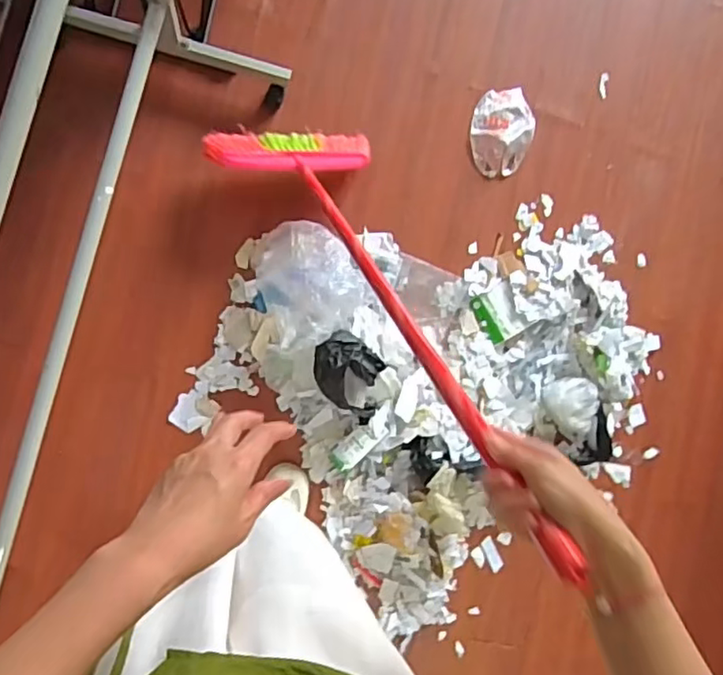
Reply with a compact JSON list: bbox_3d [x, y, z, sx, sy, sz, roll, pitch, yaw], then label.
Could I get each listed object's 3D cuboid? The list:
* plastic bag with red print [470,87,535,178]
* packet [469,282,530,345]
[{"bbox_3d":[0.306,-0.448,1.351,0.129,0.033,0.196,13,87,-7],"label":"plastic bag with red print"},{"bbox_3d":[0.295,-0.052,1.335,0.087,0.015,0.109,-30,93,-8],"label":"packet"}]

